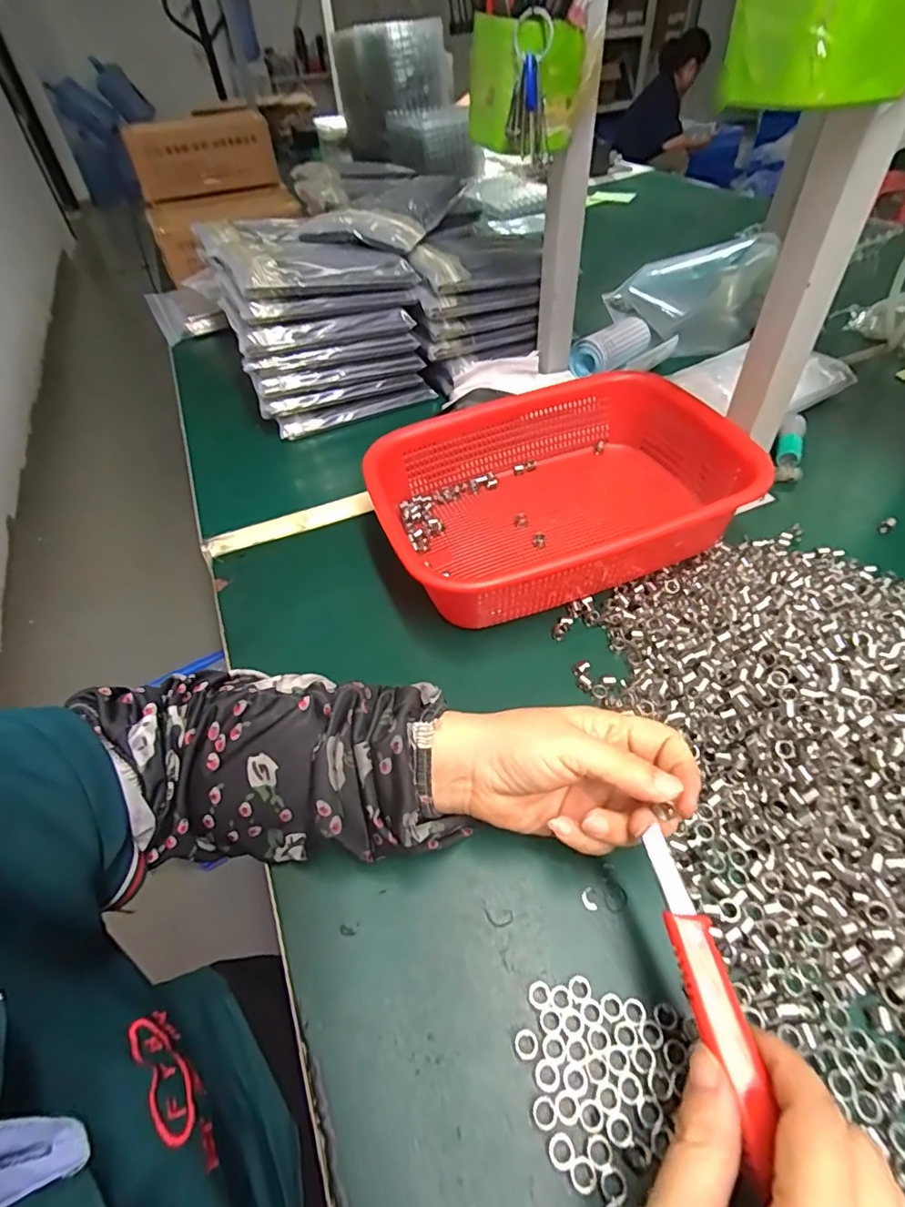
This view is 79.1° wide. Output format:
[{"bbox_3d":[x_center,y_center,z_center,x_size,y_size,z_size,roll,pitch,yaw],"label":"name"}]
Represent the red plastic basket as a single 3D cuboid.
[{"bbox_3d":[0.086,-0.089,0.457,0.277,0.081,0.211,-17,49,-11],"label":"red plastic basket"}]

